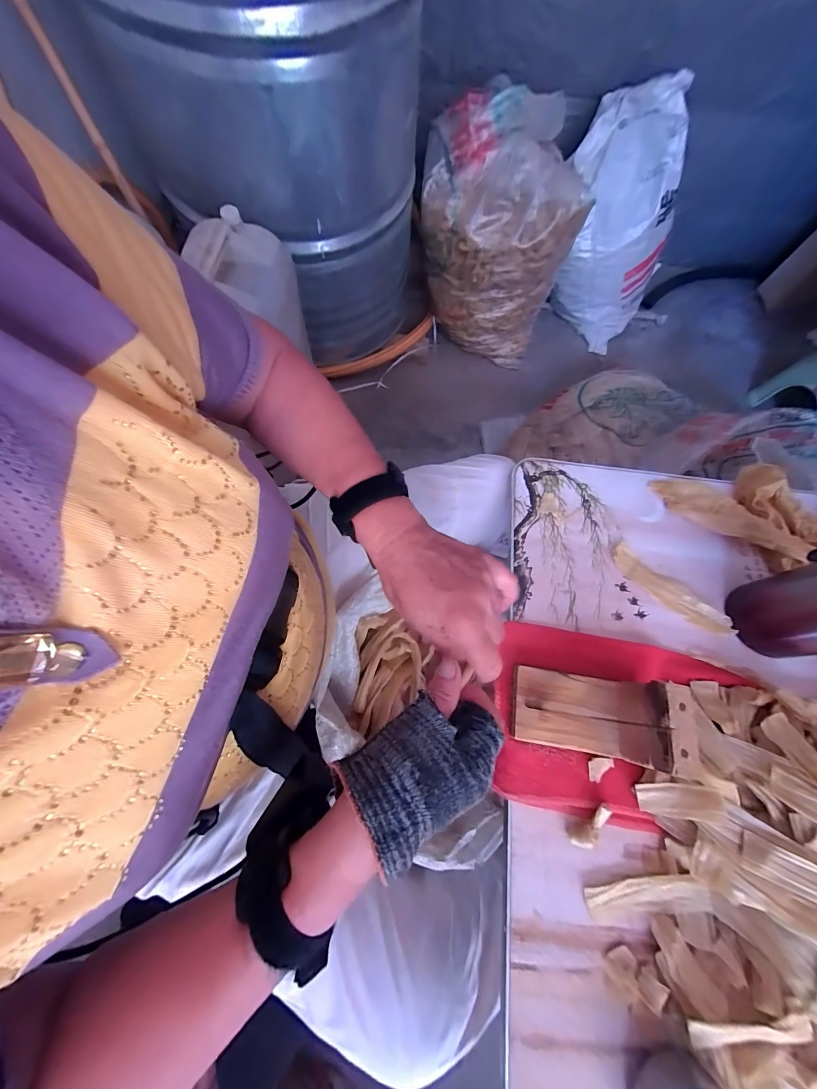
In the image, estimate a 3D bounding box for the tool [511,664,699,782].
[{"bbox_3d":[0.145,0.134,0.283,0.102,0.073,0.060,9,69,1],"label":"tool"}]

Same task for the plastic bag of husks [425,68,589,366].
[{"bbox_3d":[0.231,-0.854,1.033,0.392,0.501,0.294,3,69,-2],"label":"plastic bag of husks"}]

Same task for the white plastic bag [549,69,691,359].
[{"bbox_3d":[0.606,-0.960,1.118,0.232,0.590,0.271,-30,52,-13],"label":"white plastic bag"}]

